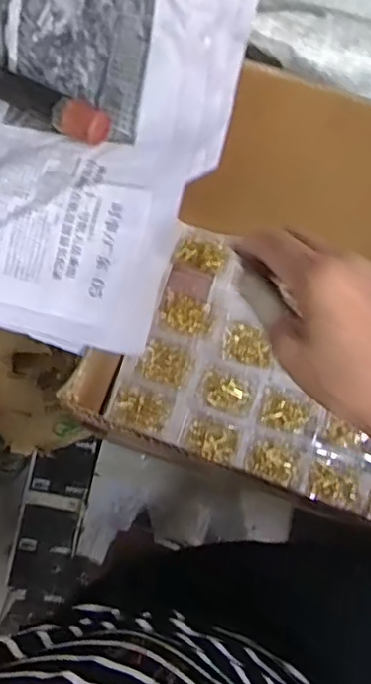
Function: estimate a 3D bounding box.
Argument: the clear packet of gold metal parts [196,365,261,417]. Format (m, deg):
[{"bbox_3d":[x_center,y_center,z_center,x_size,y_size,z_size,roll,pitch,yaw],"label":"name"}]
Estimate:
[{"bbox_3d":[0.056,0.064,0.787,0.075,0.011,0.053,17,78,2],"label":"clear packet of gold metal parts"}]

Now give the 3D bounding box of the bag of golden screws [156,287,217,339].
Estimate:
[{"bbox_3d":[0.002,-0.036,0.805,0.077,0.011,0.055,20,78,3],"label":"bag of golden screws"}]

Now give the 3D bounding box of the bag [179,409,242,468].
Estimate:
[{"bbox_3d":[0.034,0.123,0.770,0.075,0.012,0.052,19,78,2],"label":"bag"}]

